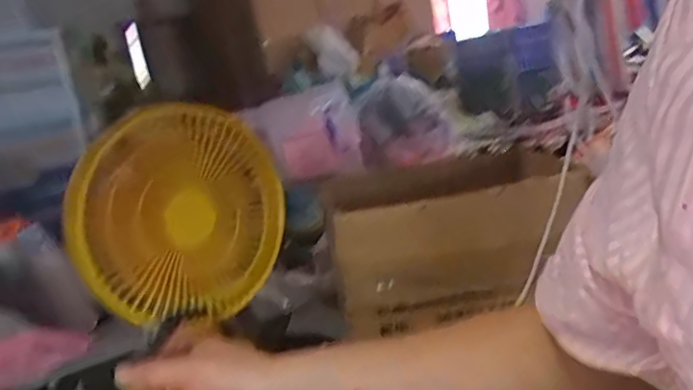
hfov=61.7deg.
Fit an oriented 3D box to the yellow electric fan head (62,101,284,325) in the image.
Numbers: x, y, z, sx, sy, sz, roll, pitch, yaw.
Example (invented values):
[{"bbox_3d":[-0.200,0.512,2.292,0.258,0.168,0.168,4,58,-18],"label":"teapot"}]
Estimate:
[{"bbox_3d":[-0.154,0.029,0.566,0.074,0.223,0.198,2,50,42],"label":"yellow electric fan head"}]

